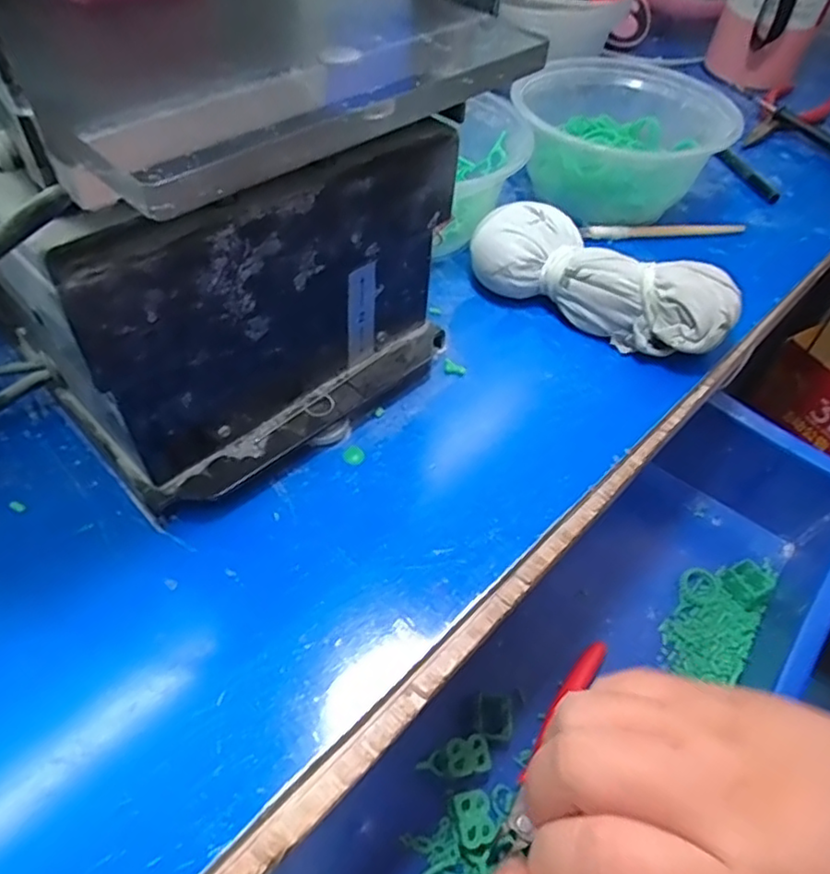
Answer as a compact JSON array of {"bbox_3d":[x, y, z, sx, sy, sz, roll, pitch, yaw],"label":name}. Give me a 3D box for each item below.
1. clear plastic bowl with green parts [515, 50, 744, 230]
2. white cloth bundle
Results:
[{"bbox_3d":[0.127,-0.188,0.406,0.123,0.057,0.120,2,51,-3],"label":"clear plastic bowl with green parts"},{"bbox_3d":[0.098,-0.084,0.334,0.138,0.043,0.054,26,54,15],"label":"white cloth bundle"}]

